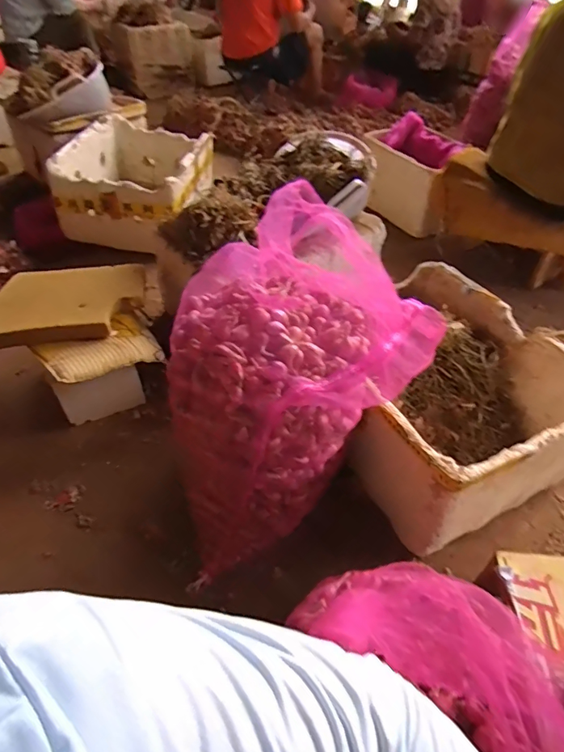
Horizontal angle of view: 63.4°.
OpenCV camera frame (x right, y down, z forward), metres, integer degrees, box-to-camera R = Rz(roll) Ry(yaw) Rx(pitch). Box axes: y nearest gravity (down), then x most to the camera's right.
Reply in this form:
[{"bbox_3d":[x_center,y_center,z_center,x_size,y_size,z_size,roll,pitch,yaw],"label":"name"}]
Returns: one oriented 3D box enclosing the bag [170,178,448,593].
[{"bbox_3d":[-0.005,0.023,0.845,0.422,0.519,0.341,-19,47,-17],"label":"bag"}]

